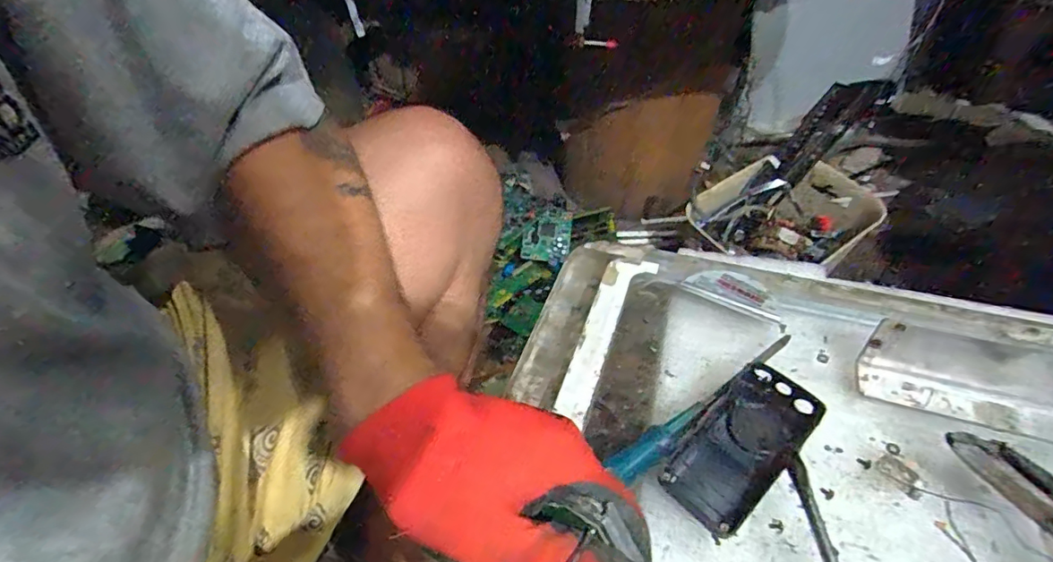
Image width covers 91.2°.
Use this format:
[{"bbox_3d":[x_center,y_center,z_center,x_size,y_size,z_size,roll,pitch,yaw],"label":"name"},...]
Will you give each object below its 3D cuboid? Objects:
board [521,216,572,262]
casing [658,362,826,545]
[{"bbox_3d":[0.035,-0.075,0.902,0.082,0.080,0.011,7,-1,13],"label":"board"},{"bbox_3d":[0.143,0.110,0.346,0.120,0.022,0.057,-34,50,-29],"label":"casing"}]

